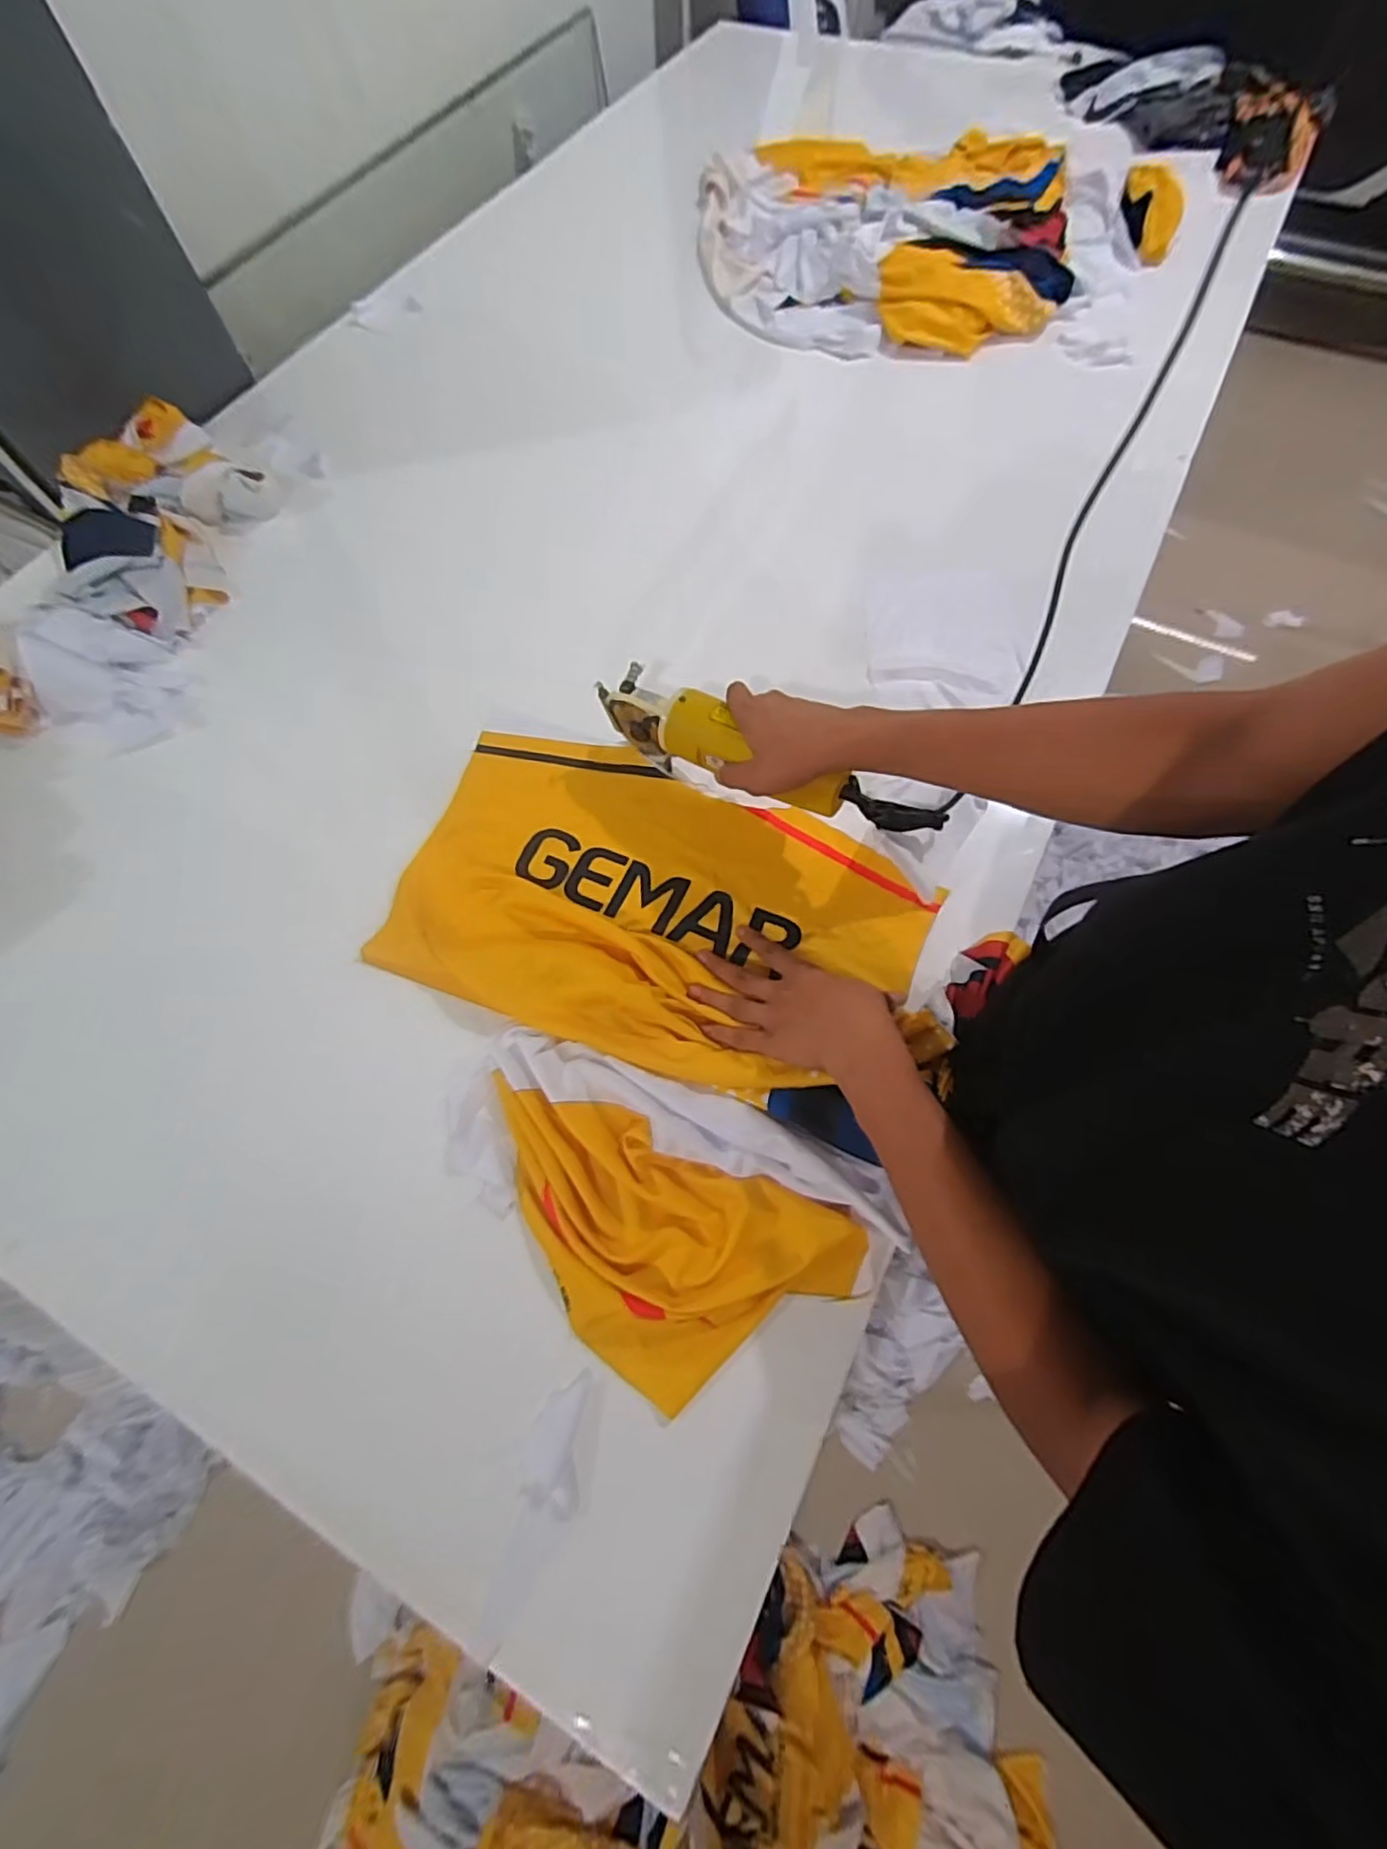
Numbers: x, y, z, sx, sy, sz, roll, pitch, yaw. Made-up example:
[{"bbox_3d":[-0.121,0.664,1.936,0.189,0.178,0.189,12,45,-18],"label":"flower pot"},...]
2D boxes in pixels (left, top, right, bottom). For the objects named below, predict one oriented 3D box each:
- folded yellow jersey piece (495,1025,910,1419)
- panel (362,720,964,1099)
[{"bbox_3d":[-0.038,0.206,0.494,0.312,0.035,0.204,24,70,12],"label":"folded yellow jersey piece"},{"bbox_3d":[-0.038,-0.018,0.602,0.453,0.034,0.273,20,63,12],"label":"panel"}]

